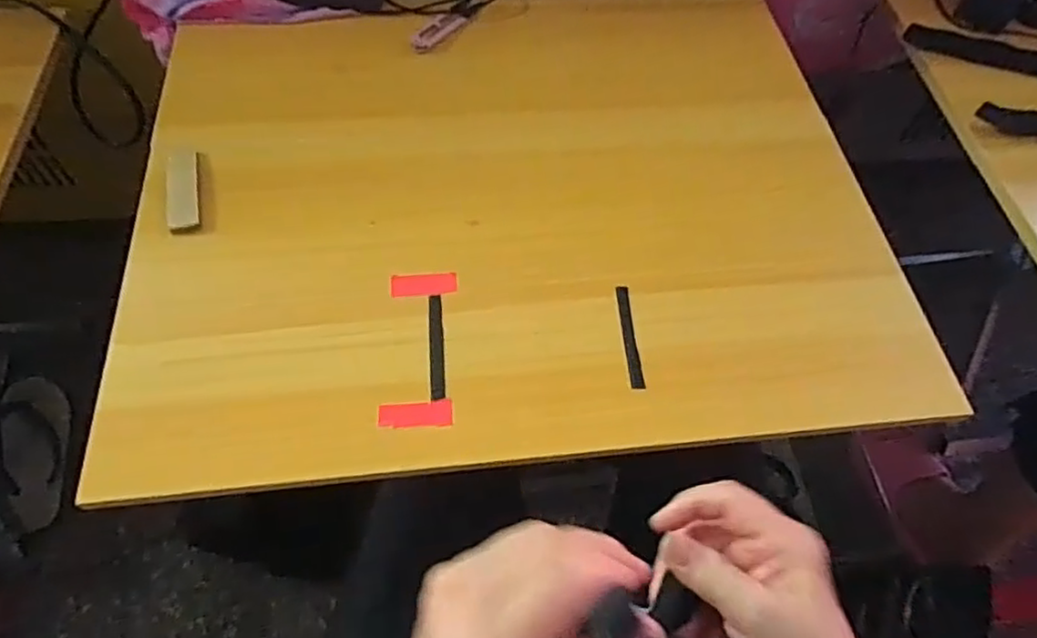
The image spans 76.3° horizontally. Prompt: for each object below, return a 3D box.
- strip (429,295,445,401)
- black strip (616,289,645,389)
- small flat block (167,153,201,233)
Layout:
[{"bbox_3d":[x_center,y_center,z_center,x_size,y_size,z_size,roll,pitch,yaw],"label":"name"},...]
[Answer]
[{"bbox_3d":[-0.058,0.019,0.466,0.010,0.004,0.083,3,58,-14],"label":"strip"},{"bbox_3d":[0.081,0.012,0.482,0.011,0.008,0.083,-1,59,-5],"label":"black strip"},{"bbox_3d":[-0.263,-0.101,0.520,0.023,0.008,0.086,-11,61,-11],"label":"small flat block"}]

